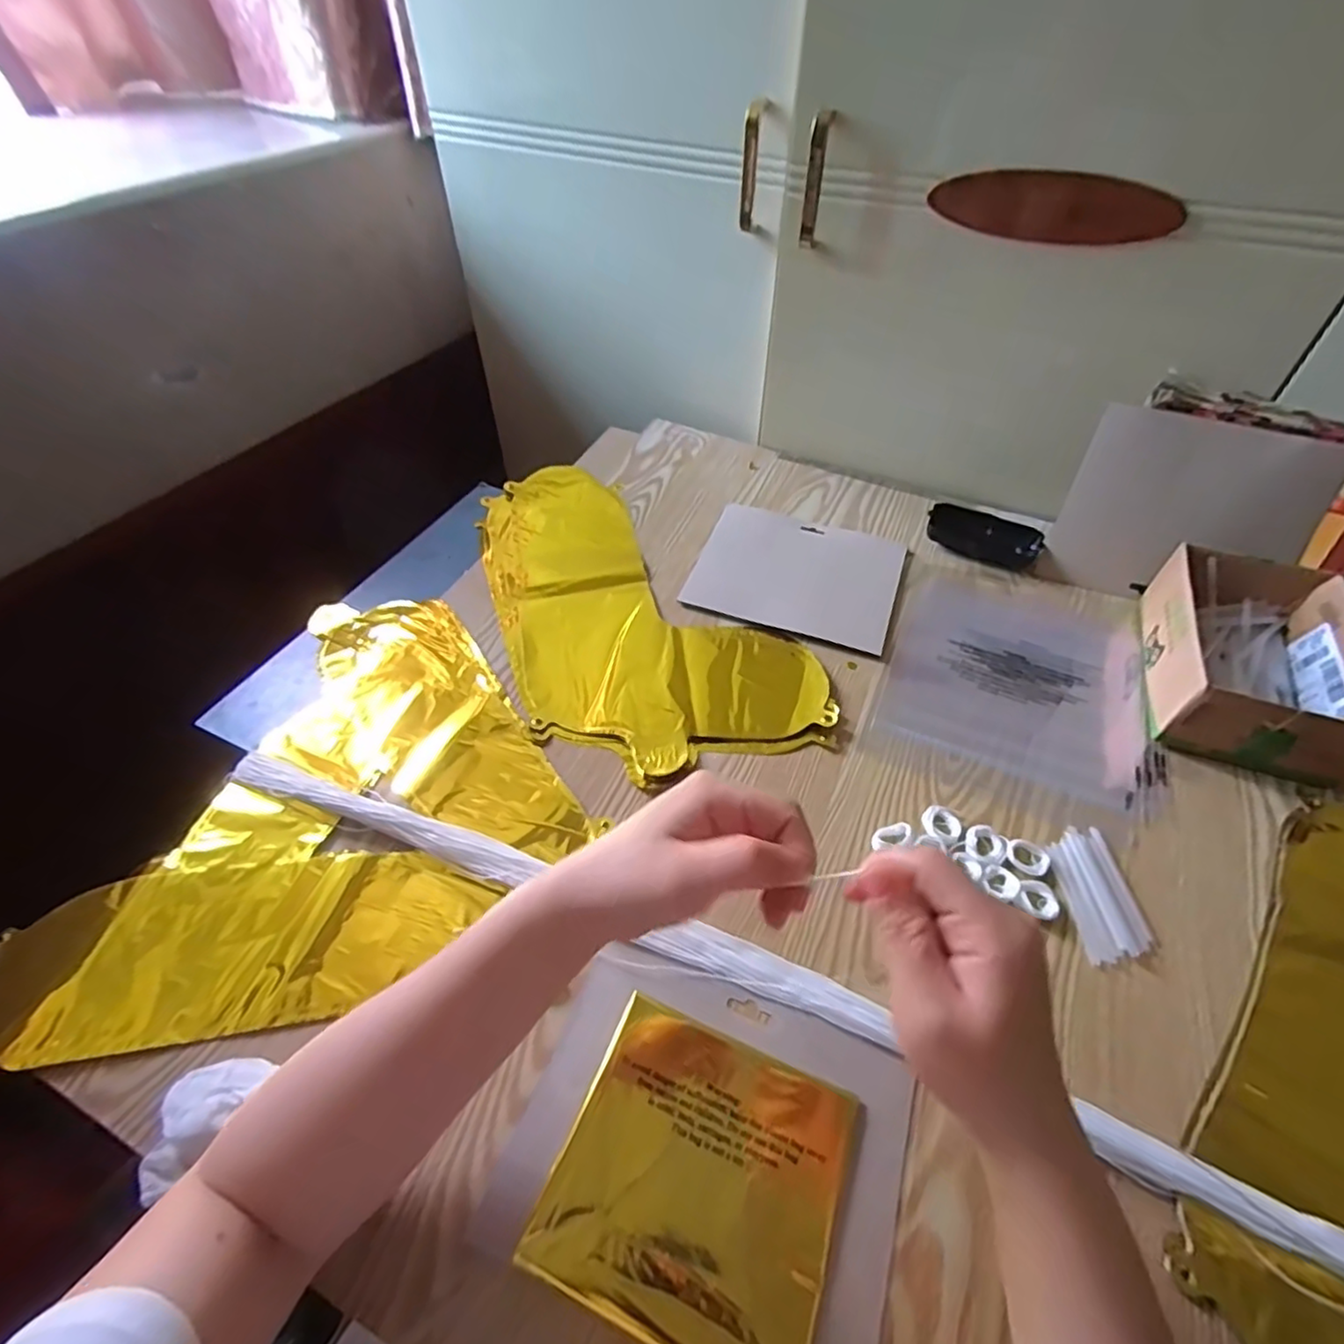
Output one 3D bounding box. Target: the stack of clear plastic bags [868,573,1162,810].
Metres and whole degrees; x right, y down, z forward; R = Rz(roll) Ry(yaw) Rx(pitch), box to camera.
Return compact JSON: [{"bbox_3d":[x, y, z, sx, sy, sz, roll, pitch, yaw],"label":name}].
[{"bbox_3d":[0.301,0.002,0.570,0.207,0.013,0.220,19,50,14],"label":"stack of clear plastic bags"}]

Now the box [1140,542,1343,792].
[{"bbox_3d":[0.467,-0.010,0.529,0.136,0.073,0.185,16,50,12],"label":"box"}]

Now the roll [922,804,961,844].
[{"bbox_3d":[0.192,0.108,0.464,0.026,0.005,0.030,18,50,13],"label":"roll"}]

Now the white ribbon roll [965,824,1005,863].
[{"bbox_3d":[0.216,0.119,0.452,0.025,0.006,0.028,37,57,27],"label":"white ribbon roll"}]

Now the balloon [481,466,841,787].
[{"bbox_3d":[-0.047,-0.074,0.621,0.229,0.013,0.412,-16,51,-16],"label":"balloon"}]

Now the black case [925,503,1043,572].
[{"bbox_3d":[0.318,-0.139,0.670,0.107,0.028,0.044,20,51,15],"label":"black case"}]

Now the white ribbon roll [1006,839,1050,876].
[{"bbox_3d":[0.243,0.127,0.446,0.027,0.004,0.023,28,53,21],"label":"white ribbon roll"}]

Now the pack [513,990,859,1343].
[{"bbox_3d":[0.014,0.256,0.332,0.135,0.009,0.129,19,50,14],"label":"pack"}]

